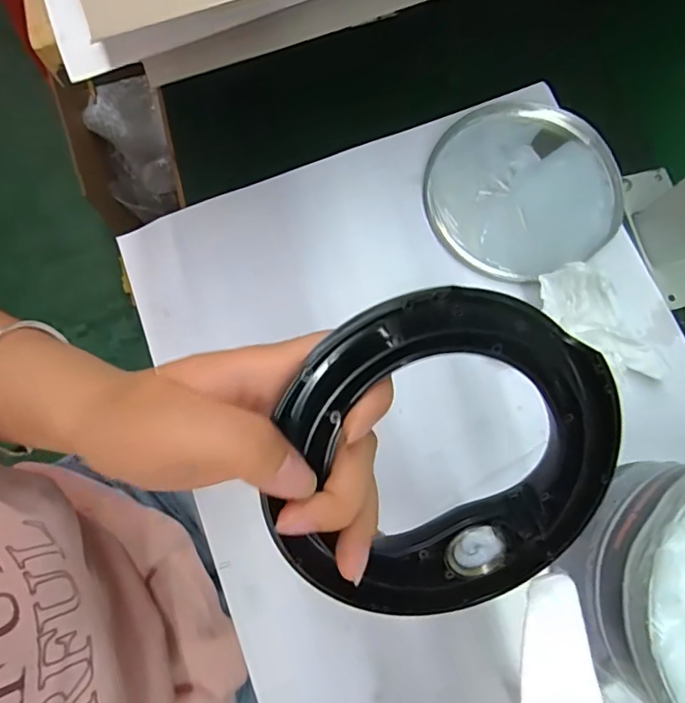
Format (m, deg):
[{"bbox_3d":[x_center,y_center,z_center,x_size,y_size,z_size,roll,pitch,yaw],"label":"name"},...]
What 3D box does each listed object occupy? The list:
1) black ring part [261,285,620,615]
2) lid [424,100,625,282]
[{"bbox_3d":[0.039,0.043,0.187,0.124,0.011,0.127,-3,108,-11],"label":"black ring part"},{"bbox_3d":[0.123,-0.111,0.350,0.125,0.020,0.118,0,78,0],"label":"lid"}]

